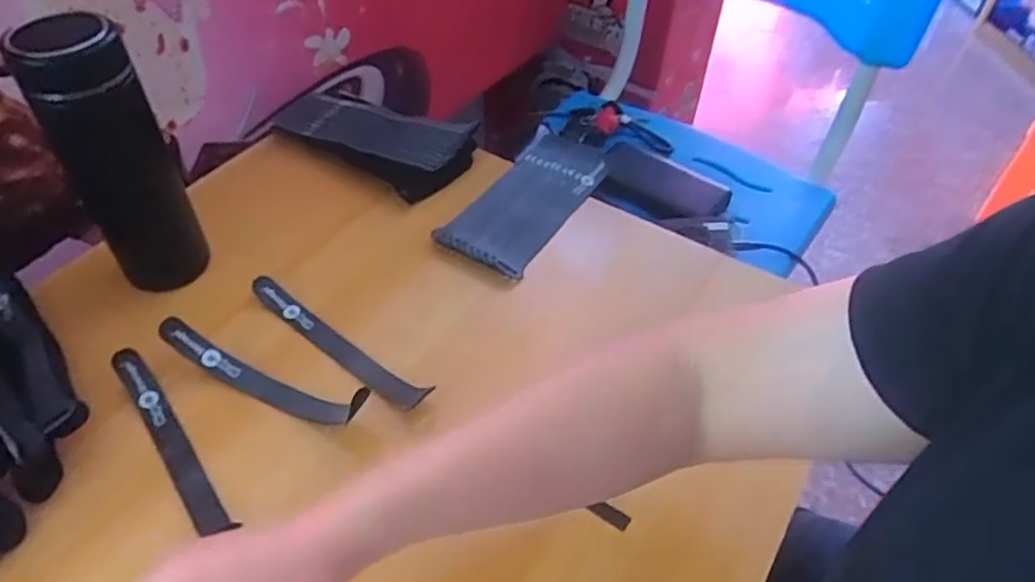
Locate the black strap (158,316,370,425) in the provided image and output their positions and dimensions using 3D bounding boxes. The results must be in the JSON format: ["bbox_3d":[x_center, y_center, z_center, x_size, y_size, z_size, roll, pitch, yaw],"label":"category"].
[{"bbox_3d":[-0.187,0.061,0.503,0.165,0.033,0.023,18,50,13],"label":"black strap"}]

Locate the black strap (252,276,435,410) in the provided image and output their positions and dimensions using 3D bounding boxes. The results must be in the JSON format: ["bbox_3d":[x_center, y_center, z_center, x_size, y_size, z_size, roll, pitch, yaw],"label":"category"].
[{"bbox_3d":[-0.147,0.041,0.554,0.192,0.021,0.021,32,54,23],"label":"black strap"}]

